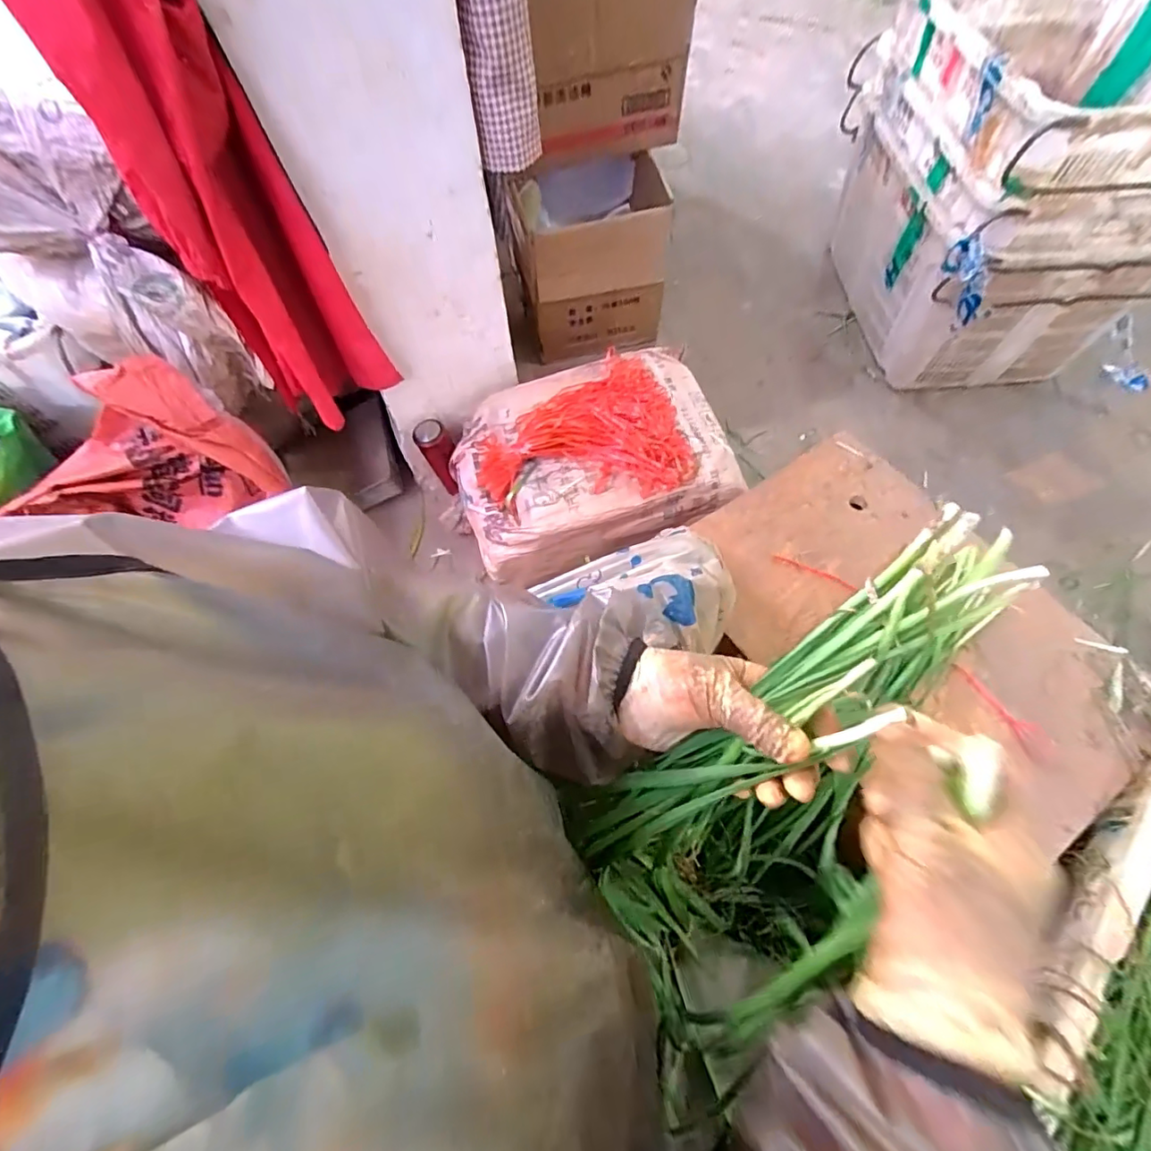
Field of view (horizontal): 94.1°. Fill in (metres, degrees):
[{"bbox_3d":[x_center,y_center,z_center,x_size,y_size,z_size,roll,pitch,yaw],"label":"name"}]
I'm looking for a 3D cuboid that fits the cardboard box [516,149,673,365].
[{"bbox_3d":[0.050,-0.755,1.304,0.314,0.344,0.268,-9,63,-2],"label":"cardboard box"}]

